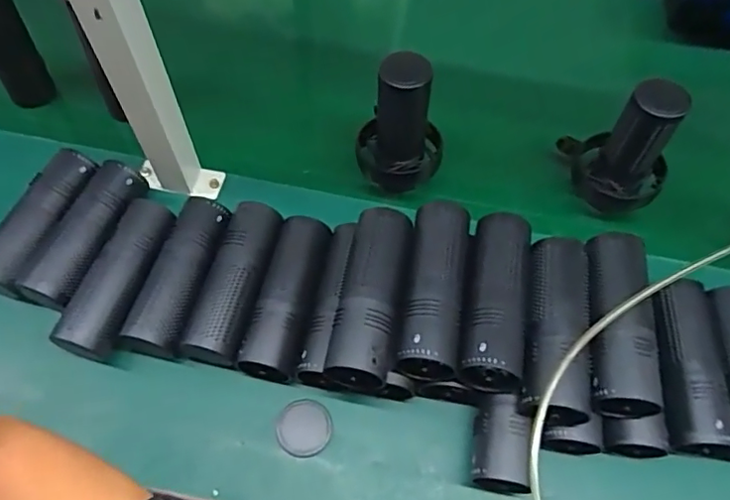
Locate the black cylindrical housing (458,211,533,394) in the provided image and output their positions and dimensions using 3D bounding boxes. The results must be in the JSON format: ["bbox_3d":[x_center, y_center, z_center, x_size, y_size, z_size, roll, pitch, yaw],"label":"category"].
[{"bbox_3d":[0.119,0.042,0.505,0.055,0.048,0.160,11,62,4],"label":"black cylindrical housing"}]

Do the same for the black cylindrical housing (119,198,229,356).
[{"bbox_3d":[-0.189,0.026,0.568,0.062,0.056,0.162,8,61,2],"label":"black cylindrical housing"}]

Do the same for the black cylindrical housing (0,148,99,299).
[{"bbox_3d":[-0.346,-0.032,0.590,0.056,0.045,0.165,17,62,7],"label":"black cylindrical housing"}]

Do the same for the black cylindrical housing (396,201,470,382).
[{"bbox_3d":[0.064,0.029,0.509,0.054,0.045,0.166,9,62,3],"label":"black cylindrical housing"}]

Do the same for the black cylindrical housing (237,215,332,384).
[{"bbox_3d":[-0.073,0.047,0.548,0.056,0.046,0.157,12,62,4],"label":"black cylindrical housing"}]

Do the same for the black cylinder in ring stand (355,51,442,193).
[{"bbox_3d":[0.042,-0.139,0.602,0.092,0.146,0.075,4,61,0],"label":"black cylinder in ring stand"}]

